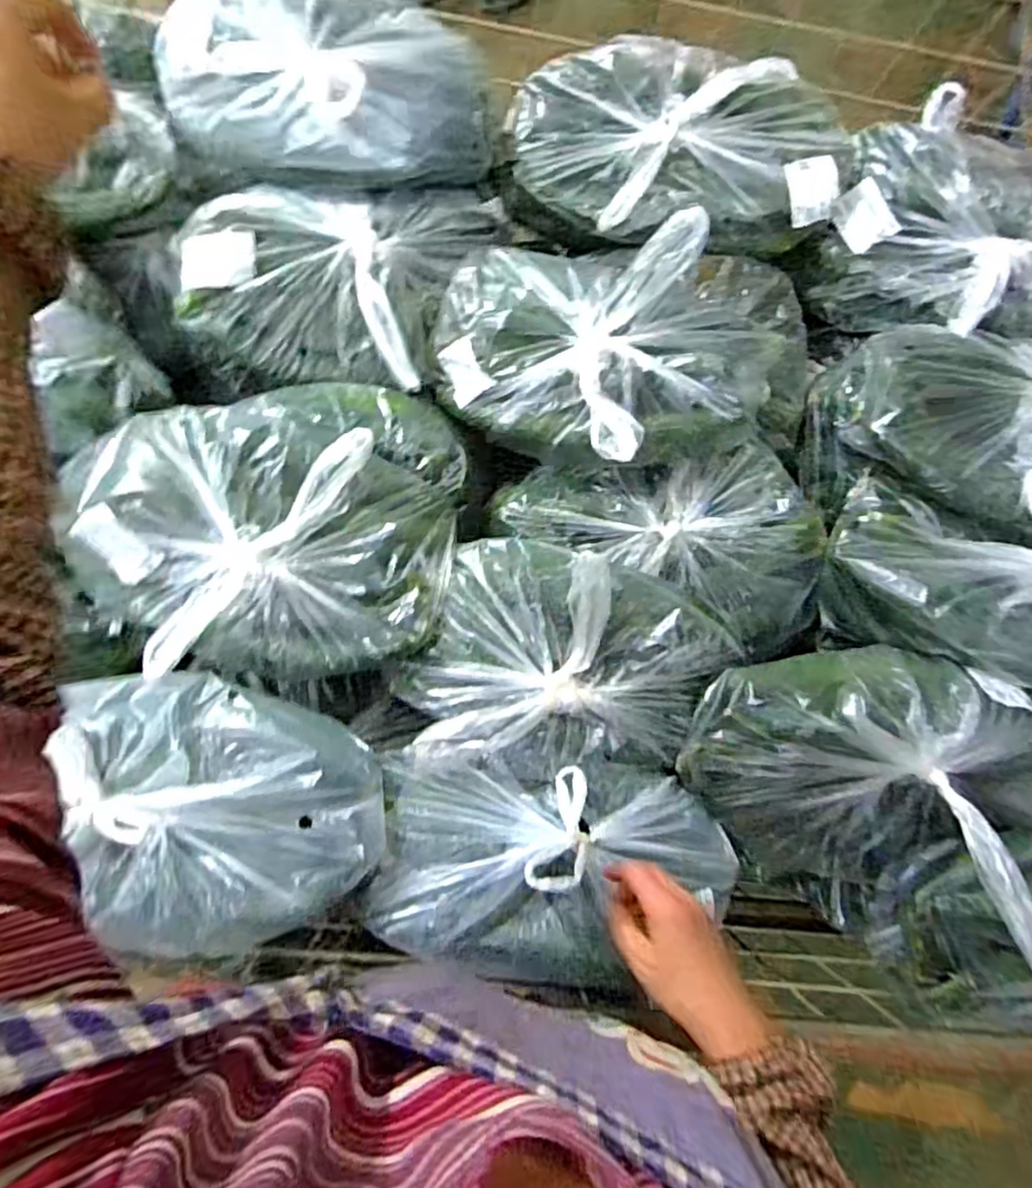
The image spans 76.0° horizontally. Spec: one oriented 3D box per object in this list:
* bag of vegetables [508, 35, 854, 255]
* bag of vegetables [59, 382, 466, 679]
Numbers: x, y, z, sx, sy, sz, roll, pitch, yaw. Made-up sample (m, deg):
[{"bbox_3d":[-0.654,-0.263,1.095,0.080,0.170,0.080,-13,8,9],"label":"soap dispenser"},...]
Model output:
[{"bbox_3d":[0.184,-0.511,0.771,0.367,0.137,0.207,2,84,-7],"label":"bag of vegetables"},{"bbox_3d":[-0.239,-0.076,0.627,0.372,0.119,0.300,1,84,-8],"label":"bag of vegetables"}]

